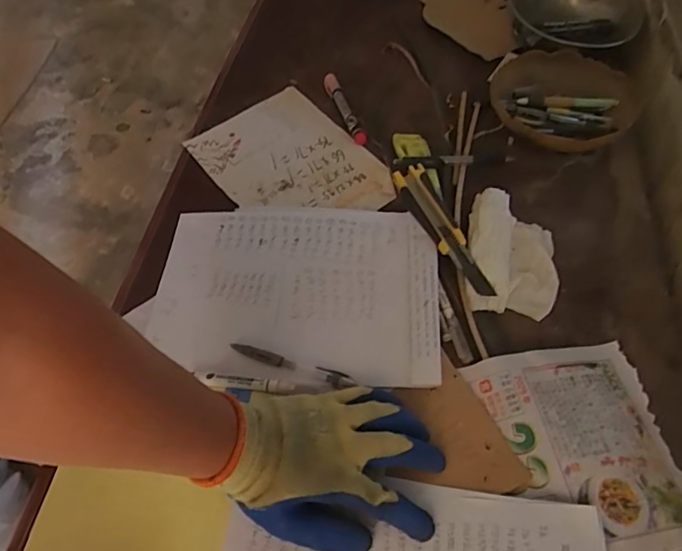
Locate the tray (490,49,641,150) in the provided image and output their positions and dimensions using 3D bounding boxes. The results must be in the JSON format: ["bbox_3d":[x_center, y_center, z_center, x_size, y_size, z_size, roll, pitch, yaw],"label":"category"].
[{"bbox_3d":[0.277,-0.221,0.645,0.172,0.037,0.162,35,67,24],"label":"tray"}]

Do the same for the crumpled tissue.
[{"bbox_3d":[0.184,-0.031,0.538,0.092,0.026,0.150,3,58,7],"label":"crumpled tissue"}]

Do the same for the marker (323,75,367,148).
[{"bbox_3d":[0.007,-0.230,0.687,0.021,0.020,0.133,-20,58,-8],"label":"marker"}]

